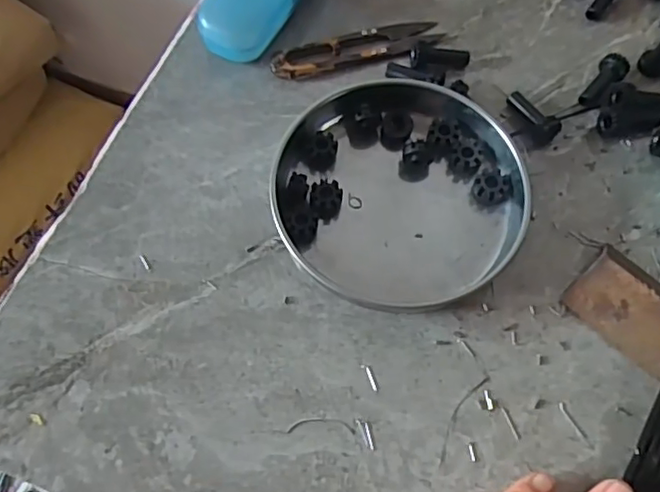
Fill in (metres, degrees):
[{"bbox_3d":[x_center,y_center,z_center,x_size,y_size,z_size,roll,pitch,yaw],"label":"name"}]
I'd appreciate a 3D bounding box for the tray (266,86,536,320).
[{"bbox_3d":[0.042,-0.033,0.338,0.140,0.031,0.130,0,65,-1],"label":"tray"}]

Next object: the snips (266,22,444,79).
[{"bbox_3d":[0.019,-0.132,0.392,0.117,0.011,0.025,-20,67,-10],"label":"snips"}]

